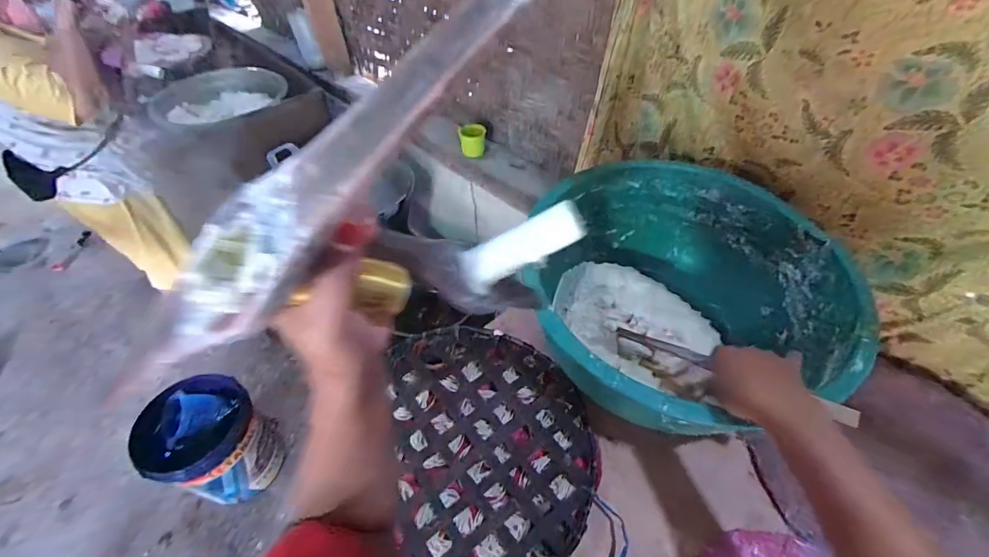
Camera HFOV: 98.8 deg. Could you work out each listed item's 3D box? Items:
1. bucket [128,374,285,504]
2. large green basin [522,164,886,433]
[{"bbox_3d":[-0.873,0.522,1.350,0.284,0.357,0.284,-1,49,1],"label":"bucket"},{"bbox_3d":[0.274,0.040,0.655,0.409,0.208,0.426,-1,49,1],"label":"large green basin"}]

